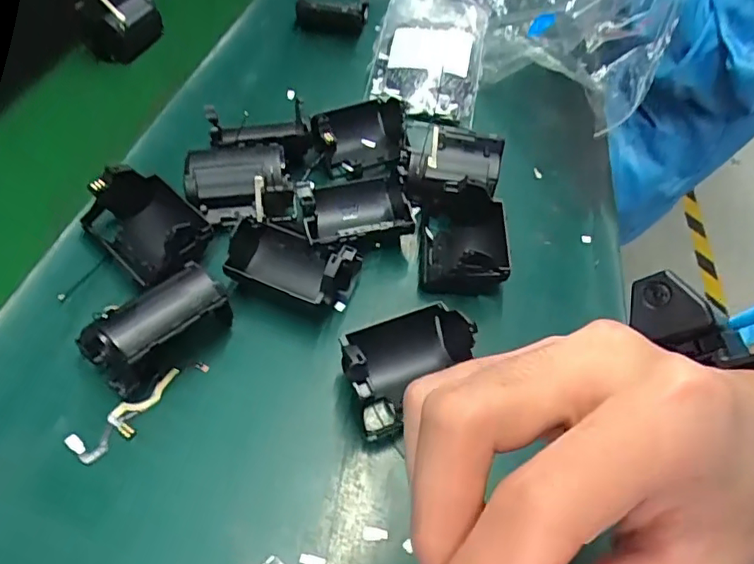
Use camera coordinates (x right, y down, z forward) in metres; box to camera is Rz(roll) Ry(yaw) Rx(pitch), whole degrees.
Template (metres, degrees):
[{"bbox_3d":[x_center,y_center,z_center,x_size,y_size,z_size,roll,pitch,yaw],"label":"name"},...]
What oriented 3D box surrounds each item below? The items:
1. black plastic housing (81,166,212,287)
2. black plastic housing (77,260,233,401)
[{"bbox_3d":[-0.141,-0.036,0.339,0.073,0.036,0.052,37,55,23],"label":"black plastic housing"},{"bbox_3d":[-0.114,0.023,0.291,0.031,0.037,0.070,37,57,25],"label":"black plastic housing"}]

